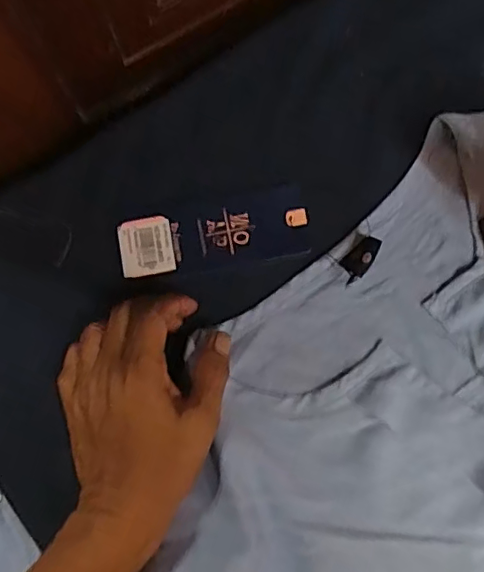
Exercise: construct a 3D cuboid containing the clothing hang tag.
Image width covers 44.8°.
[{"bbox_3d":[-0.017,-0.033,0.365,0.115,0.005,0.045,-10,80,-3],"label":"clothing hang tag"}]

